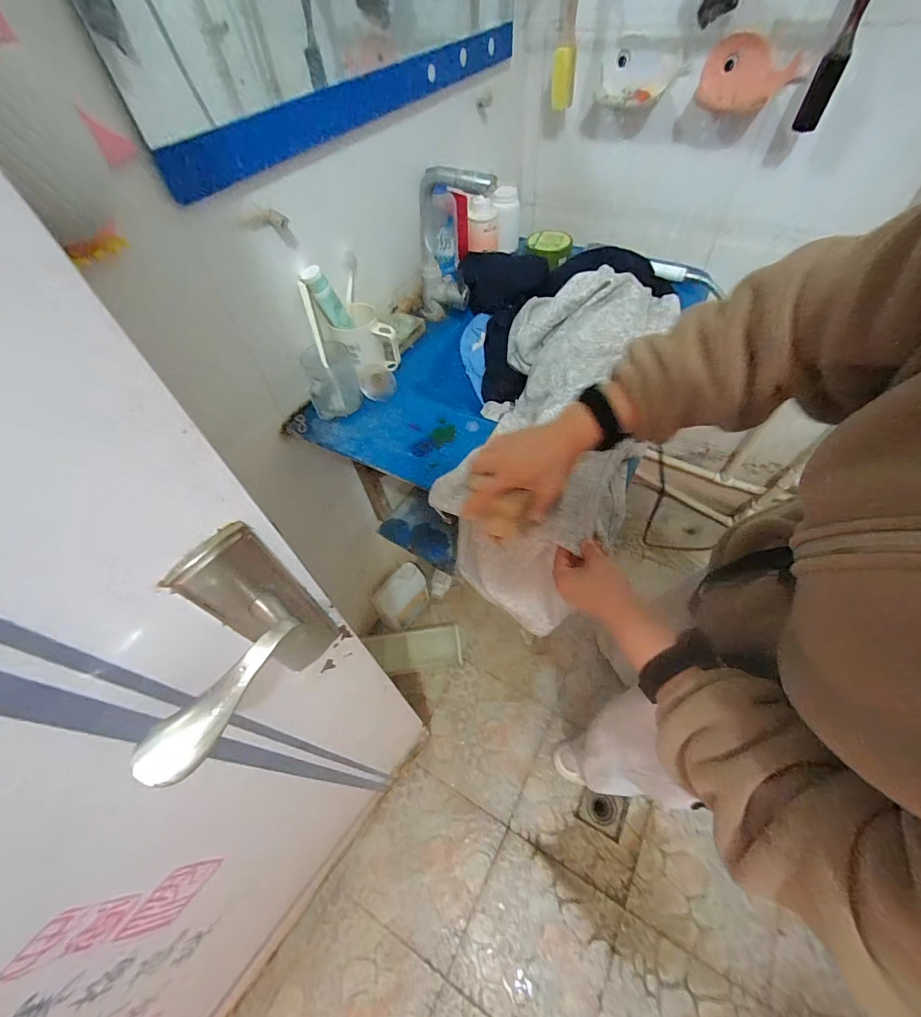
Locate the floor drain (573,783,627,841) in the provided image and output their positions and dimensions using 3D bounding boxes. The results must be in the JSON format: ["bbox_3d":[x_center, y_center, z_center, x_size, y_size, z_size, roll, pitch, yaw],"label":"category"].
[{"bbox_3d":[0.342,0.728,1.004,0.101,0.010,0.091,22,58,18],"label":"floor drain"}]

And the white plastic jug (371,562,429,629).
[{"bbox_3d":[-0.177,0.268,1.242,0.150,0.206,0.076,-38,60,-21],"label":"white plastic jug"}]

